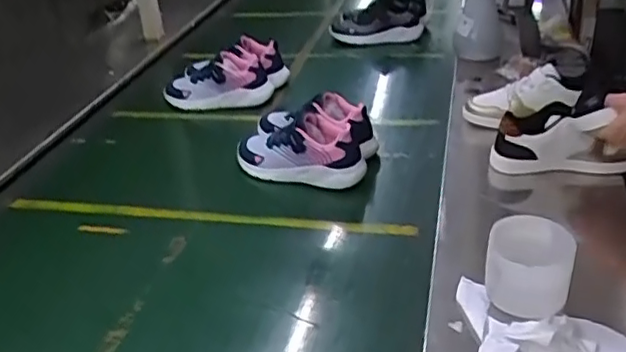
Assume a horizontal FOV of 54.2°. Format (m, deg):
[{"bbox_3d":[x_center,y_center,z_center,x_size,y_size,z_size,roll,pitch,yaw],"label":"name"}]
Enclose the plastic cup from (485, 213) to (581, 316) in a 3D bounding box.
[{"bbox_3d":[0.259,0.109,0.738,0.093,0.089,0.104,7,32,19],"label":"plastic cup"}]

